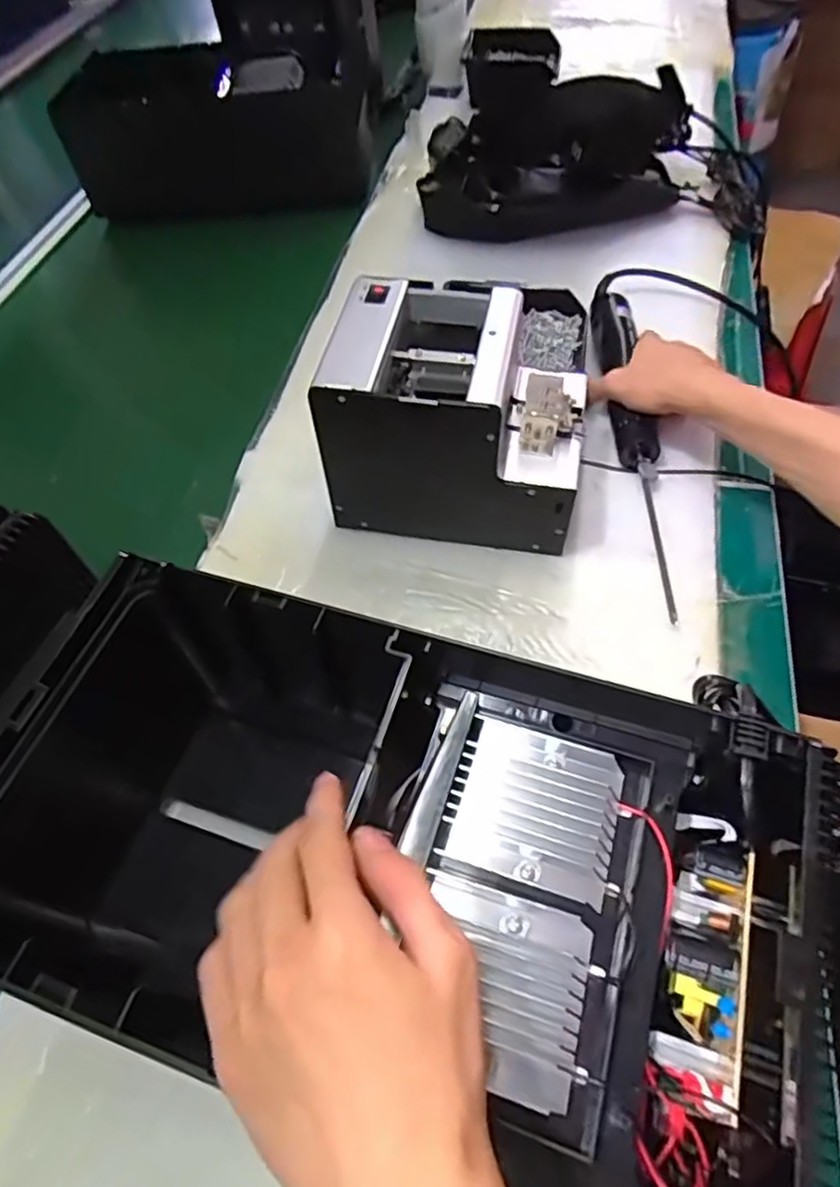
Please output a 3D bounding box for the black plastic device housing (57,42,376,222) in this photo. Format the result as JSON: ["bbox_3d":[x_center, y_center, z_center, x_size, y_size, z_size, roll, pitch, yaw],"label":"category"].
[{"bbox_3d":[-0.251,-0.594,0.838,0.353,0.127,0.182,-3,54,4],"label":"black plastic device housing"}]

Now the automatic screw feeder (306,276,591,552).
[{"bbox_3d":[0.029,-0.129,0.495,0.172,0.144,0.120,6,55,10],"label":"automatic screw feeder"}]

